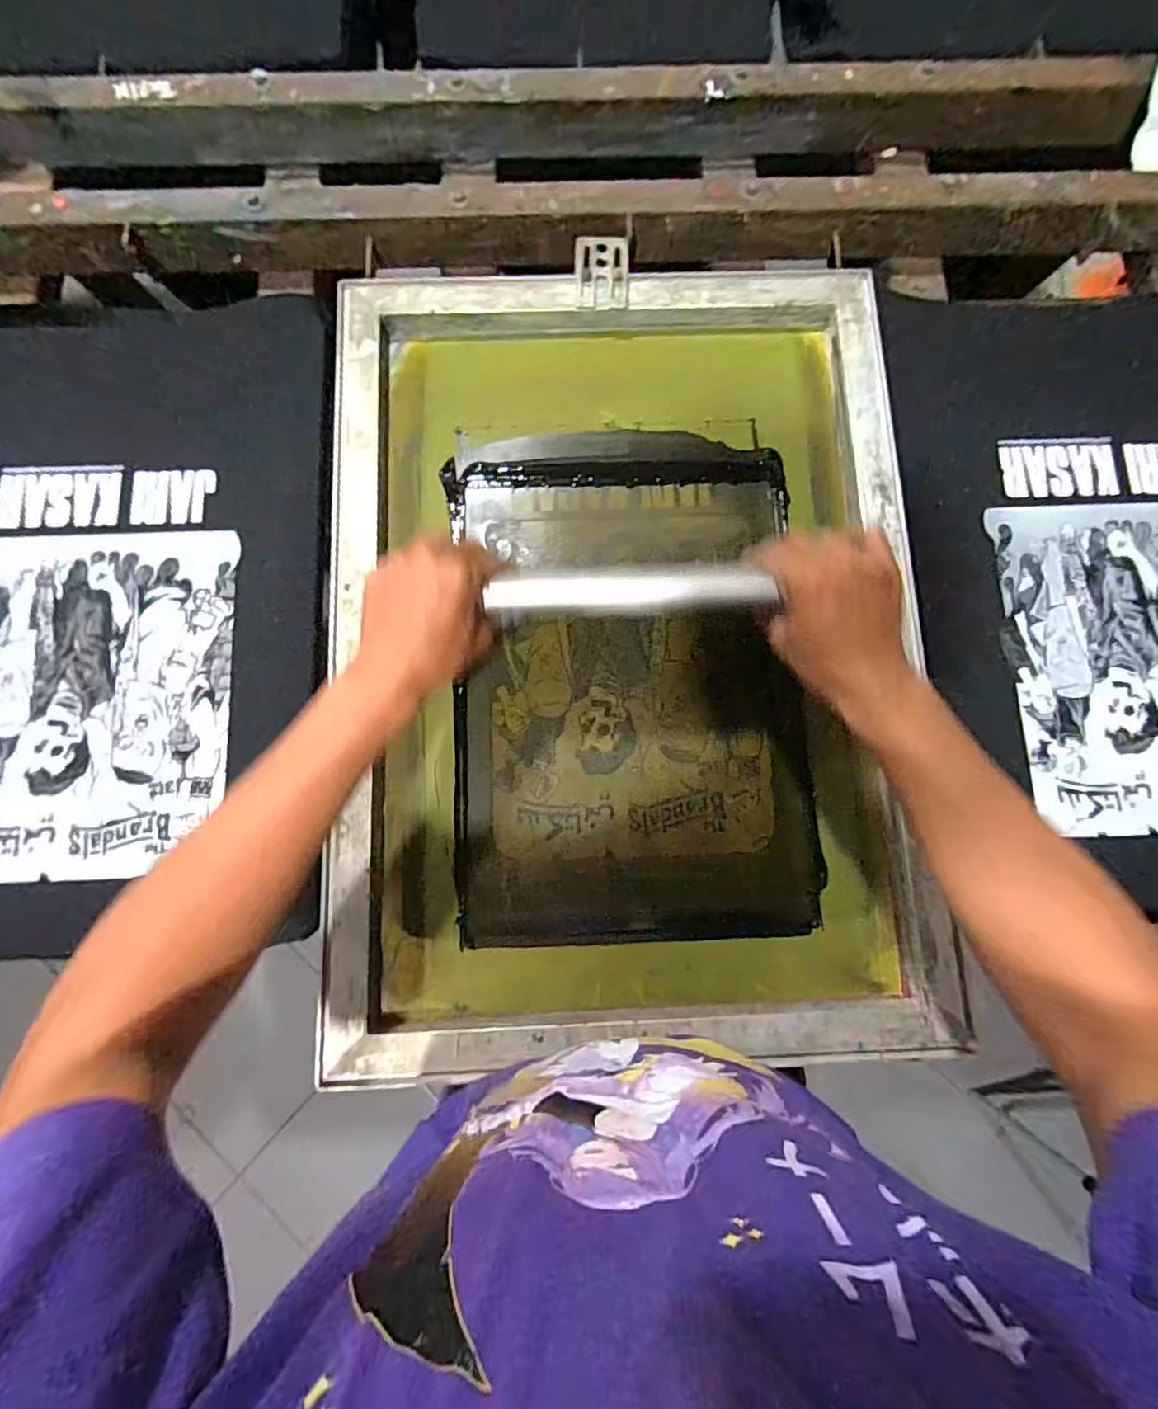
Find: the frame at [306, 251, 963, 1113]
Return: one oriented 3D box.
[{"bbox_3d":[0.040,-0.065,0.538,0.509,0.044,0.706,-1,81,-1],"label":"frame"}]

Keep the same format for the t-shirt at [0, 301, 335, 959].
[{"bbox_3d":[-0.441,-0.100,0.545,0.406,0.031,0.604,-3,81,-1],"label":"t-shirt"}]

